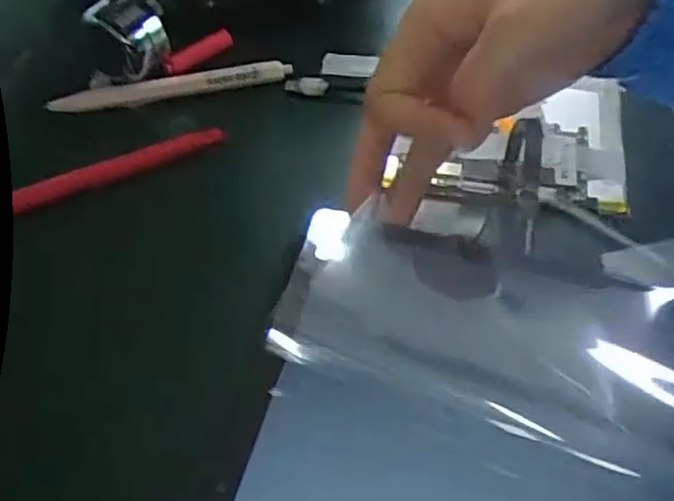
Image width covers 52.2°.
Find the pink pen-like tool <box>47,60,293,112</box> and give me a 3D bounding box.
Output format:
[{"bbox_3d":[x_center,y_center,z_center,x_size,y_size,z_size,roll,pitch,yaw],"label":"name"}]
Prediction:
[{"bbox_3d":[-0.095,-0.095,0.398,0.135,0.014,0.010,-10,52,-4],"label":"pink pen-like tool"}]

